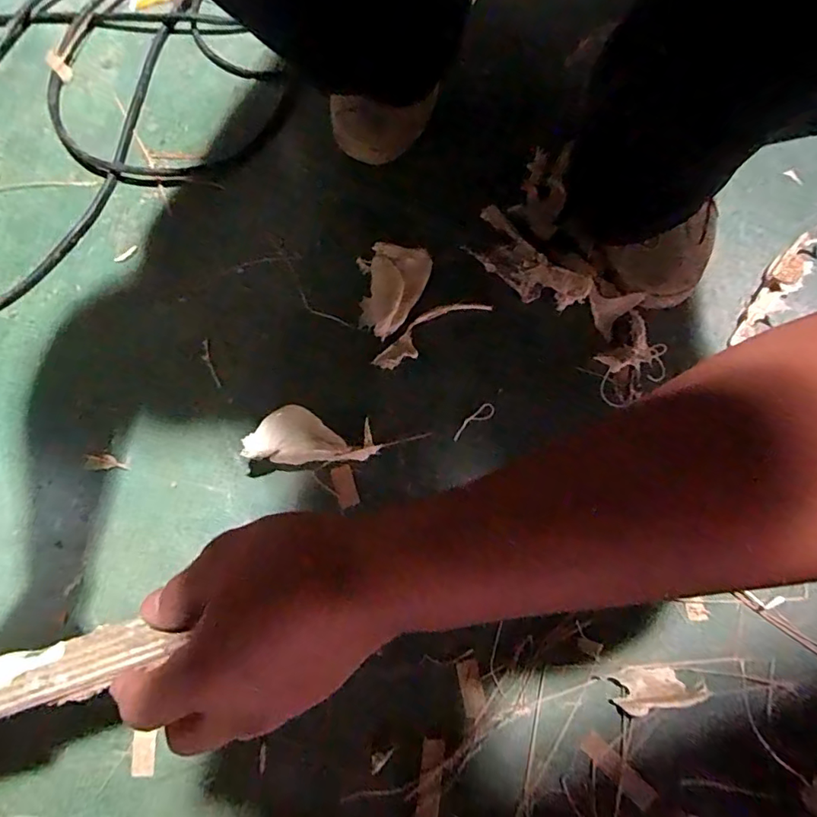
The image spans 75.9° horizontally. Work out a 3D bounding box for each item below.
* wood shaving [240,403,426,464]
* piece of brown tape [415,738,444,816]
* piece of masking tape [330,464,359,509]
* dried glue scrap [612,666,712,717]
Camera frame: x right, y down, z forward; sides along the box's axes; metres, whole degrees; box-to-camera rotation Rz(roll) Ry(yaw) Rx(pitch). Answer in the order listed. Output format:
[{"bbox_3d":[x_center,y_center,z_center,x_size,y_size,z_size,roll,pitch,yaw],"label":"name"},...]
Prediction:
[{"bbox_3d":[-0.067,0.026,0.465,0.147,0.021,0.045,5,75,-13],"label":"wood shaving"},{"bbox_3d":[0.017,0.300,0.417,0.018,0.005,0.065,7,75,1],"label":"piece of brown tape"},{"bbox_3d":[-0.058,0.070,0.475,0.019,0.004,0.037,-16,76,-5],"label":"piece of masking tape"},{"bbox_3d":[0.209,0.230,0.432,0.073,0.010,0.032,-6,75,-2],"label":"dried glue scrap"}]

